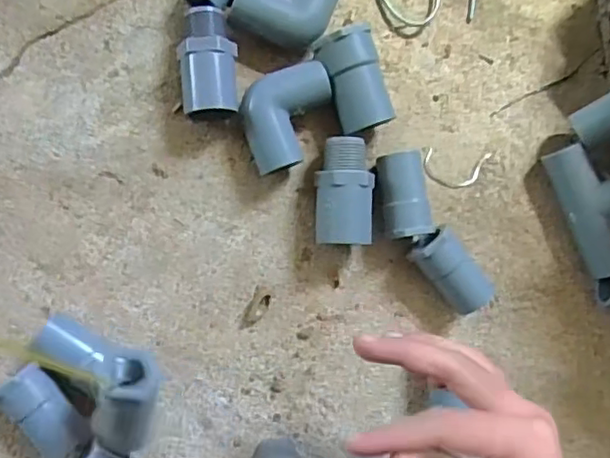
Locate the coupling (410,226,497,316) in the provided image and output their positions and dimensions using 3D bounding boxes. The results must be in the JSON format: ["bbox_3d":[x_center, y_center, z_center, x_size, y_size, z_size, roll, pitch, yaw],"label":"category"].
[{"bbox_3d":[0.091,0.027,0.390,0.026,0.031,0.053,-41,94,-9],"label":"coupling"}]

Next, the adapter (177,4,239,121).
[{"bbox_3d":[-0.057,-0.097,0.373,0.033,0.029,0.068,0,87,-9],"label":"adapter"}]

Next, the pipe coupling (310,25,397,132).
[{"bbox_3d":[0.029,-0.090,0.386,0.035,0.034,0.059,-22,91,-10],"label":"pipe coupling"}]

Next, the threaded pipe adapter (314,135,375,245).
[{"bbox_3d":[0.022,-0.023,0.380,0.033,0.031,0.064,0,87,-9],"label":"threaded pipe adapter"}]

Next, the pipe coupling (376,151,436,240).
[{"bbox_3d":[0.060,-0.021,0.389,0.029,0.029,0.052,-4,88,-9],"label":"pipe coupling"}]

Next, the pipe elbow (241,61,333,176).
[{"bbox_3d":[-0.010,-0.066,0.379,0.055,0.026,0.056,-15,90,-10],"label":"pipe elbow"}]

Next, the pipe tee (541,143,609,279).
[{"bbox_3d":[0.196,-0.017,0.400,0.058,0.027,0.081,-18,92,21],"label":"pipe tee"}]

